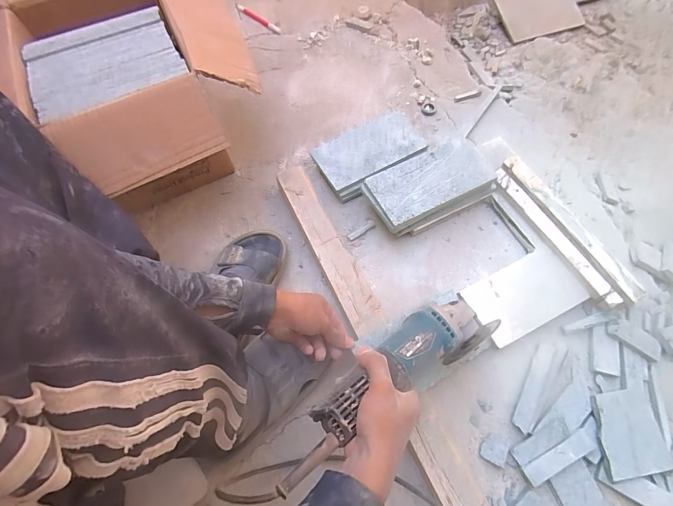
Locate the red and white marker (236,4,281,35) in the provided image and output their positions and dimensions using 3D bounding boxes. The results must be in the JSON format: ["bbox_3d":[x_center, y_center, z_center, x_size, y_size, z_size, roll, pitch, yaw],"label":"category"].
[{"bbox_3d":[-0.195,-0.579,0.874,0.153,0.011,0.018,39,72,17],"label":"red and white marker"}]

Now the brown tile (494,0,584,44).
[{"bbox_3d":[0.556,-0.663,0.972,0.262,0.015,0.157,-19,80,-15],"label":"brown tile"}]

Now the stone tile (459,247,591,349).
[{"bbox_3d":[0.291,0.067,0.550,0.164,0.008,0.100,-28,68,-8],"label":"stone tile"}]

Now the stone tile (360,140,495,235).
[{"bbox_3d":[0.155,-0.123,0.597,0.209,0.016,0.106,-26,67,-10],"label":"stone tile"}]

